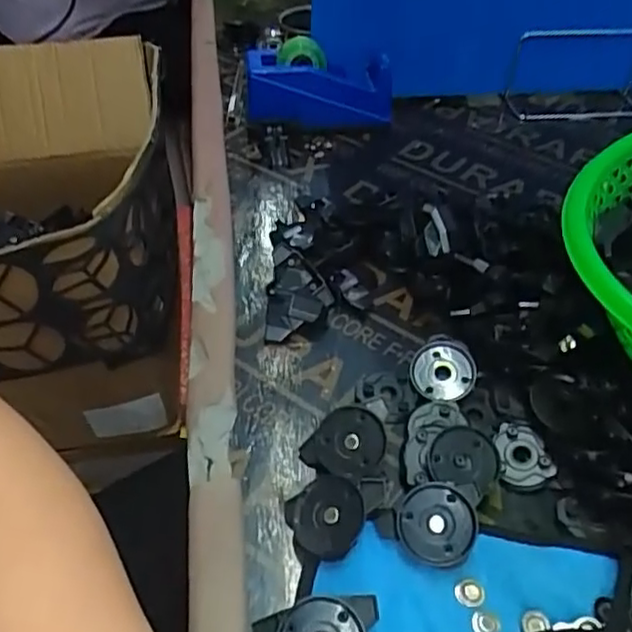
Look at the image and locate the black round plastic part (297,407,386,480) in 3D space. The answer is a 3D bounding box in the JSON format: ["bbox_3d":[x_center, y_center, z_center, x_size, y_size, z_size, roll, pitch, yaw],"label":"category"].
[{"bbox_3d":[0.020,0.082,0.410,0.043,0.011,0.048,41,85,20],"label":"black round plastic part"}]

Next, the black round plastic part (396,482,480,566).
[{"bbox_3d":[0.067,0.115,0.364,0.042,0.006,0.043,-1,74,5],"label":"black round plastic part"}]

